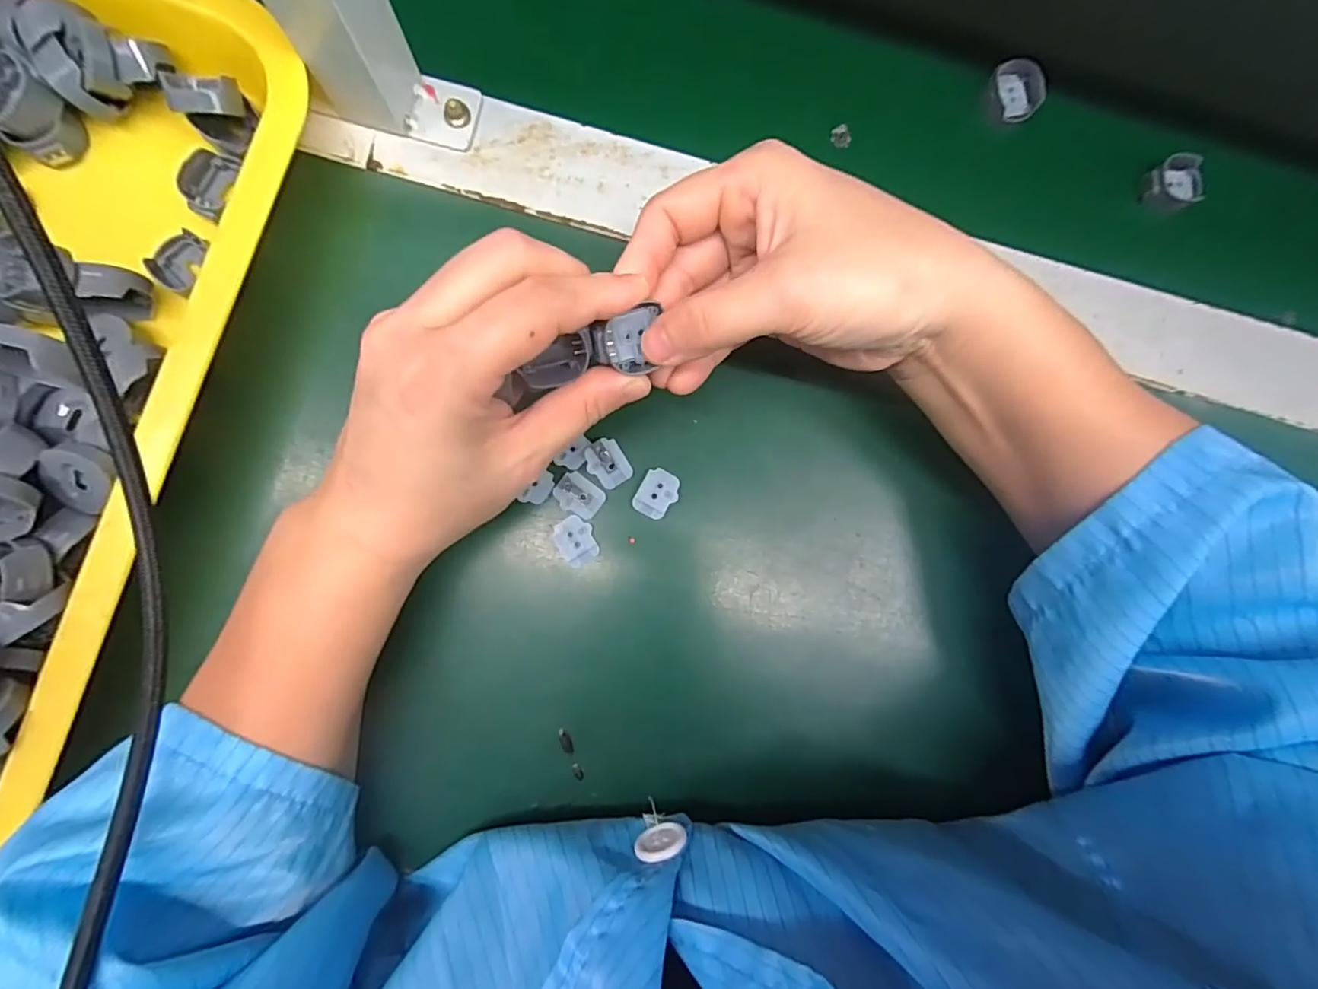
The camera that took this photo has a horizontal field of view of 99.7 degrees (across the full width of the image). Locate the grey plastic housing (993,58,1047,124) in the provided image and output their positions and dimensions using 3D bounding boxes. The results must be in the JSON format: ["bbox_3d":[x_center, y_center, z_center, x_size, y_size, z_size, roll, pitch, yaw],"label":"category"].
[{"bbox_3d":[0.183,-0.206,0.285,0.024,0.012,0.026,-3,87,-5],"label":"grey plastic housing"}]

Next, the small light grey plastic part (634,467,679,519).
[{"bbox_3d":[-0.001,0.000,0.253,0.017,0.004,0.022,27,85,-3],"label":"small light grey plastic part"}]

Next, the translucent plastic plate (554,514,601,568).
[{"bbox_3d":[-0.037,0.020,0.246,0.016,0.004,0.021,-29,90,-6],"label":"translucent plastic plate"}]

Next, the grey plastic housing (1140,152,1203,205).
[{"bbox_3d":[0.272,-0.164,0.293,0.028,0.012,0.026,-17,88,-6],"label":"grey plastic housing"}]

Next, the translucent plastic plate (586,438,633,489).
[{"bbox_3d":[-0.023,-0.014,0.250,0.017,0.004,0.021,-34,90,-6],"label":"translucent plastic plate"}]

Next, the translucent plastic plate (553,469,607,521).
[{"bbox_3d":[-0.035,0.001,0.249,0.021,0.004,0.016,37,84,-2],"label":"translucent plastic plate"}]

